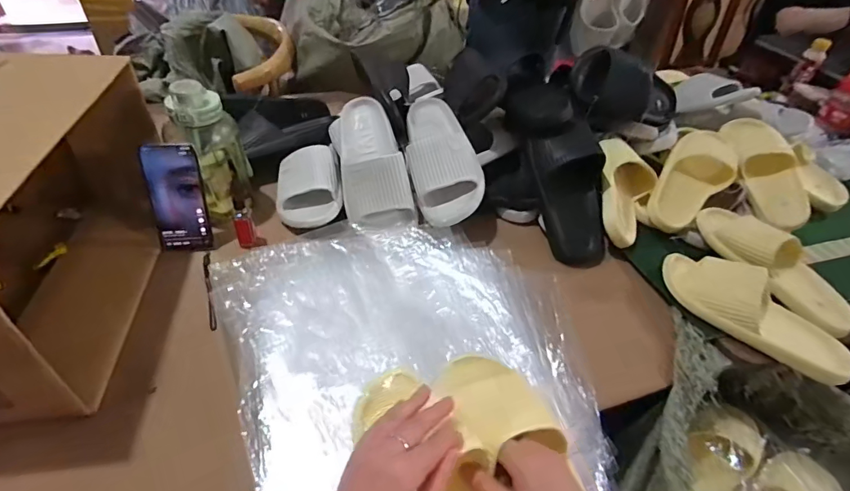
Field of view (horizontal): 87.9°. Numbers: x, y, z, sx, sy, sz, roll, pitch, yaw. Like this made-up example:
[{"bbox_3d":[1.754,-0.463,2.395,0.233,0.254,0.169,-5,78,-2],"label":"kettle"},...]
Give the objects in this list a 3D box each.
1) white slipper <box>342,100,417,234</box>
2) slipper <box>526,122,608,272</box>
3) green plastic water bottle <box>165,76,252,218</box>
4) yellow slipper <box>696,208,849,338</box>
[{"bbox_3d":[-0.093,-0.145,0.771,0.110,0.071,0.281,-8,60,-14],"label":"white slipper"},{"bbox_3d":[0.254,-0.088,0.767,0.110,0.070,0.247,-6,87,-12],"label":"slipper"},{"bbox_3d":[-0.340,-0.153,0.704,0.111,0.197,0.097,-20,49,-25],"label":"green plastic water bottle"},{"bbox_3d":[0.580,0.026,0.731,0.106,0.067,0.265,-13,46,-18],"label":"yellow slipper"}]

